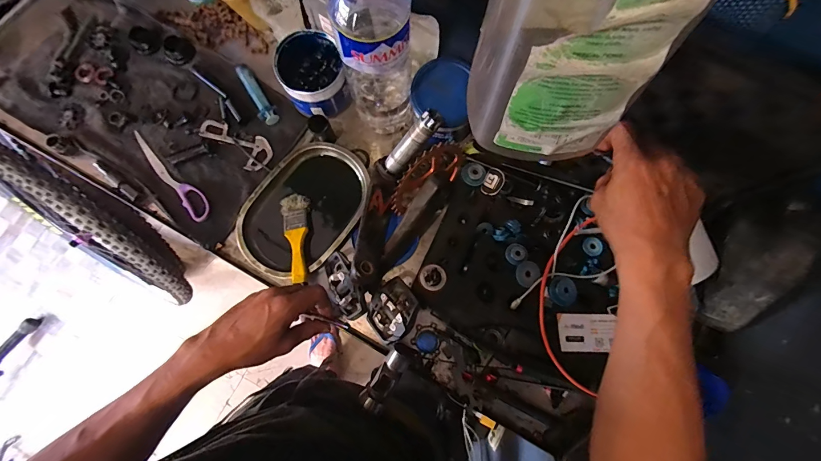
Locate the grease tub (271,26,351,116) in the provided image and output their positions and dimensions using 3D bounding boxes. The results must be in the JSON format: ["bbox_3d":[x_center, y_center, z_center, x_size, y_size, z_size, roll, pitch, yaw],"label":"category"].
[{"bbox_3d":[-0.154,-0.236,0.565,0.092,0.080,0.106,-26,81,-5],"label":"grease tub"}]

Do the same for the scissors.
[{"bbox_3d":[-0.384,-0.092,0.570,0.031,0.009,0.193,-41,82,-7],"label":"scissors"}]

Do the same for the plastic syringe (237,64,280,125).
[{"bbox_3d":[-0.255,-0.228,0.598,0.027,0.020,0.116,-28,81,-5],"label":"plastic syringe"}]

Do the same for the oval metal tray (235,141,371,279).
[{"bbox_3d":[-0.167,-0.031,0.570,0.159,0.051,0.231,35,81,6],"label":"oval metal tray"}]

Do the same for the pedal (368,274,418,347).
[{"bbox_3d":[-0.027,0.117,0.510,0.070,0.023,0.087,46,113,24],"label":"pedal"}]

